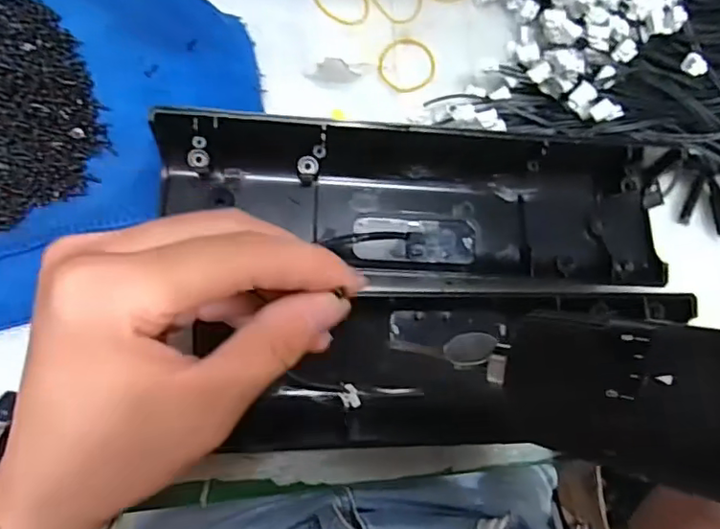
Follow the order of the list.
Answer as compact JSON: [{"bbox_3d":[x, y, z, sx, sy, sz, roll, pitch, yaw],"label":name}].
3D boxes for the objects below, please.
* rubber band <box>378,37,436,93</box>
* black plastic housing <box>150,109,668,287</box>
[{"bbox_3d":[0.025,-0.105,0.301,0.031,0.004,0.029,1,84,-8],"label":"rubber band"},{"bbox_3d":[0.030,-0.034,0.277,0.246,0.031,0.081,2,83,-7],"label":"black plastic housing"}]

